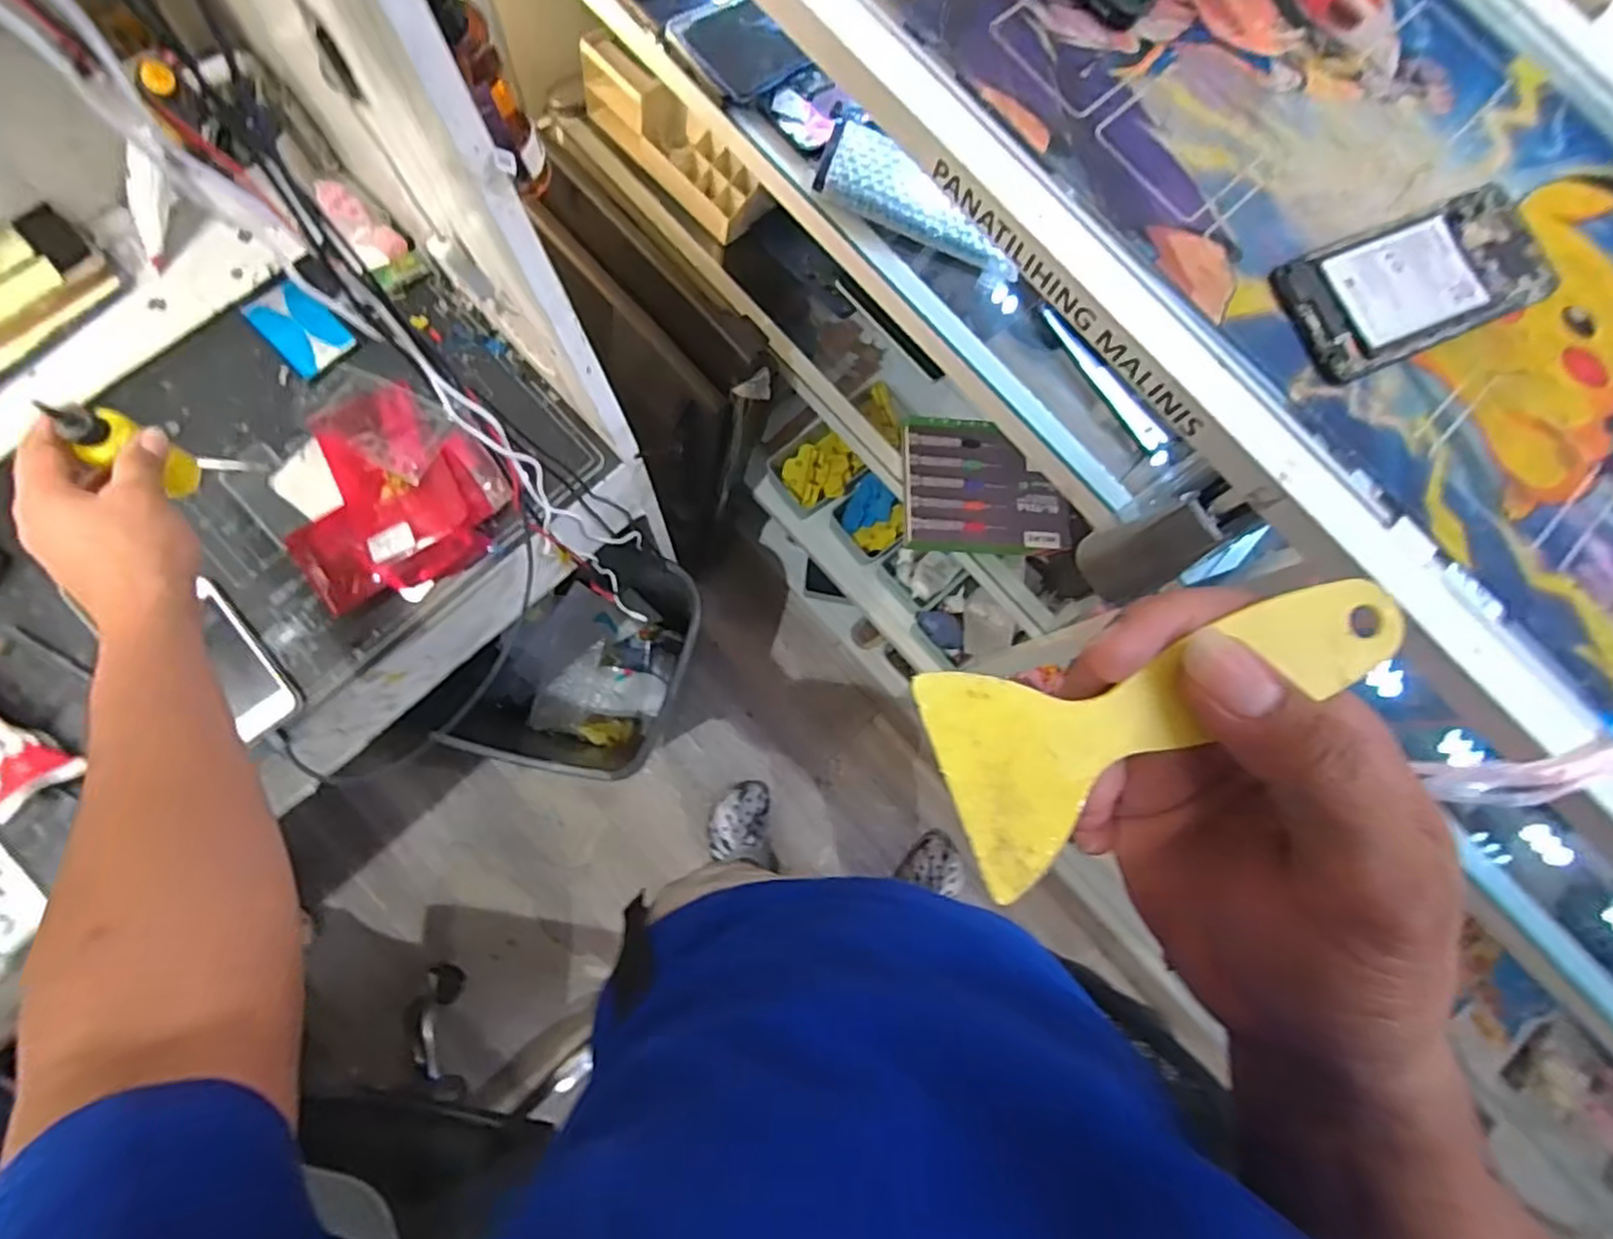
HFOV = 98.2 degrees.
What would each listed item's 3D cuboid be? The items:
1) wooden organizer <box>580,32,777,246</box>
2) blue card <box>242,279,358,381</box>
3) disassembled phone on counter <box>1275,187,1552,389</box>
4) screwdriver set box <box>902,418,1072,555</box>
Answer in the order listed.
[{"bbox_3d":[-0.147,-0.543,0.796,0.234,0.105,0.058,42,79,2],"label":"wooden organizer"},{"bbox_3d":[-0.439,-0.254,0.605,0.055,0.010,0.081,-43,95,-14],"label":"blue card"},{"bbox_3d":[0.327,-0.182,0.375,0.148,0.012,0.071,-23,83,-7],"label":"disassembled phone on counter"},{"bbox_3d":[0.204,-0.151,0.790,0.187,0.020,0.150,4,80,-6],"label":"screwdriver set box"}]

